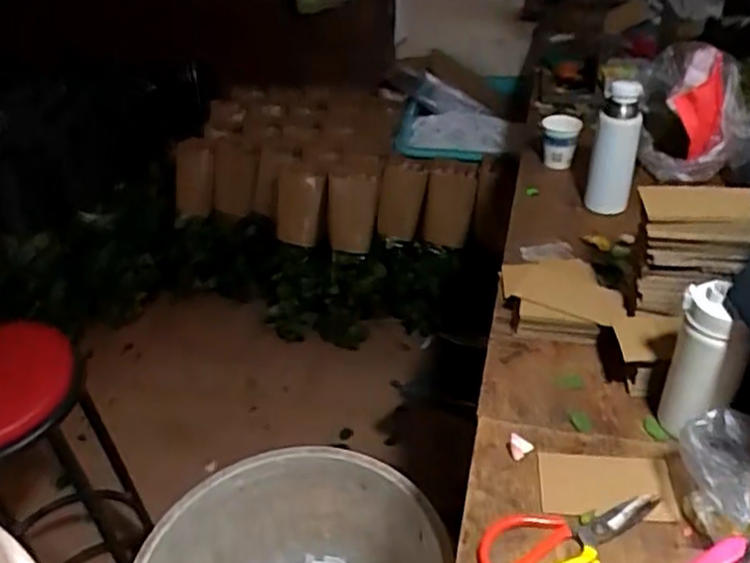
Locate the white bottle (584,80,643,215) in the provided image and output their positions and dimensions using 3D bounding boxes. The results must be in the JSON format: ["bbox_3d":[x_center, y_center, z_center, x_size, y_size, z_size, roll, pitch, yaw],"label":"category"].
[{"bbox_3d":[0.402,-0.219,1.148,0.072,0.217,0.066,11,38,20],"label":"white bottle"}]

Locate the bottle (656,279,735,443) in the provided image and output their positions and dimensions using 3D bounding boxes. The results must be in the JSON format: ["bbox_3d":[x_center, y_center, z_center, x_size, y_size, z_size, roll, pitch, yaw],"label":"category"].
[{"bbox_3d":[0.352,0.094,0.741,0.053,0.181,0.068,4,37,10],"label":"bottle"}]

